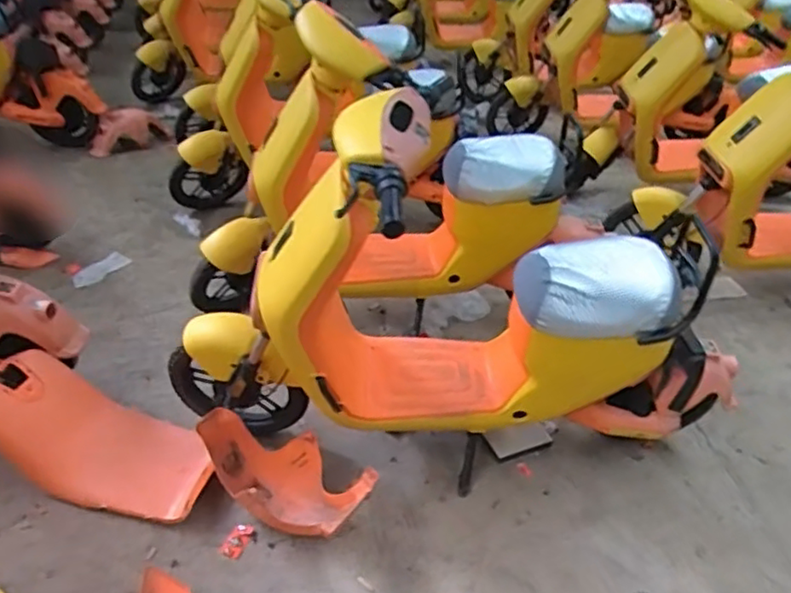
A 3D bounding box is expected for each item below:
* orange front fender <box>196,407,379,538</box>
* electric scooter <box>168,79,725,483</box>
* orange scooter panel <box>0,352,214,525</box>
[{"bbox_3d":[-0.273,0.427,1.545,0.409,0.181,0.181,19,39,20],"label":"orange front fender"},{"bbox_3d":[0.149,0.036,1.441,1.334,0.902,0.481,-8,38,-16],"label":"electric scooter"},{"bbox_3d":[-0.748,0.358,1.554,0.586,0.095,0.264,27,77,0],"label":"orange scooter panel"}]

